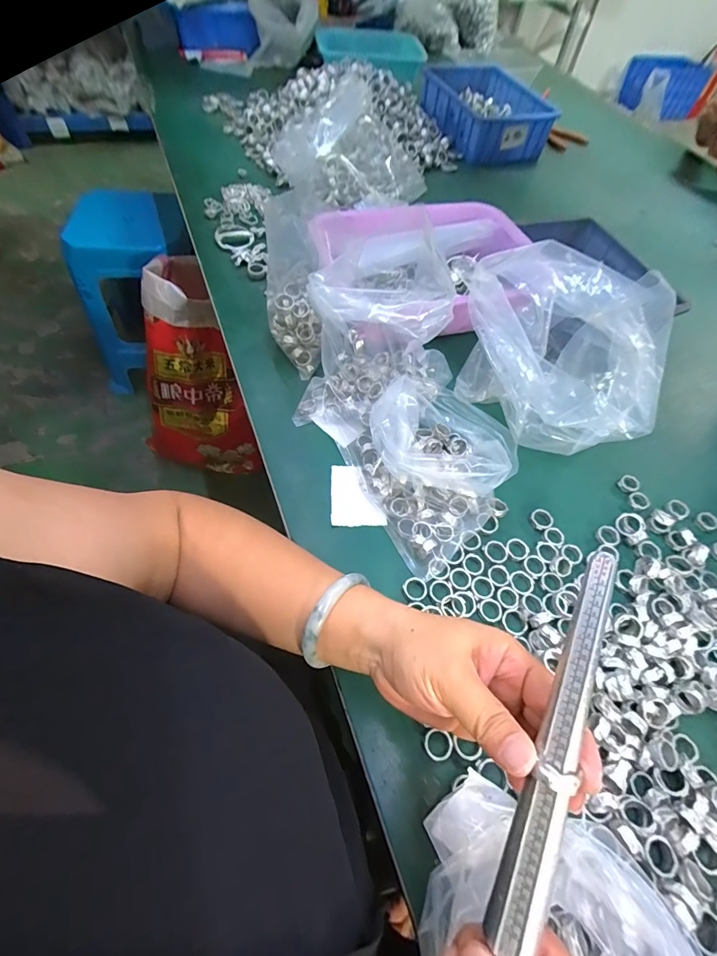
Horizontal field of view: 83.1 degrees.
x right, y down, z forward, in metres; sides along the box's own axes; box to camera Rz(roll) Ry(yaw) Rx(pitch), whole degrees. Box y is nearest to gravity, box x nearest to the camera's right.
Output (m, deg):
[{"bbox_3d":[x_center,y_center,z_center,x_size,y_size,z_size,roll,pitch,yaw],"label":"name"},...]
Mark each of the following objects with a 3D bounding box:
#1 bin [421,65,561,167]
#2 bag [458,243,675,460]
[{"bbox_3d":[0.277,-0.840,0.925,0.235,0.084,0.308,-9,61,-11],"label":"bin"},{"bbox_3d":[0.225,-0.145,0.461,0.181,0.148,0.203,1,59,-5],"label":"bag"}]

